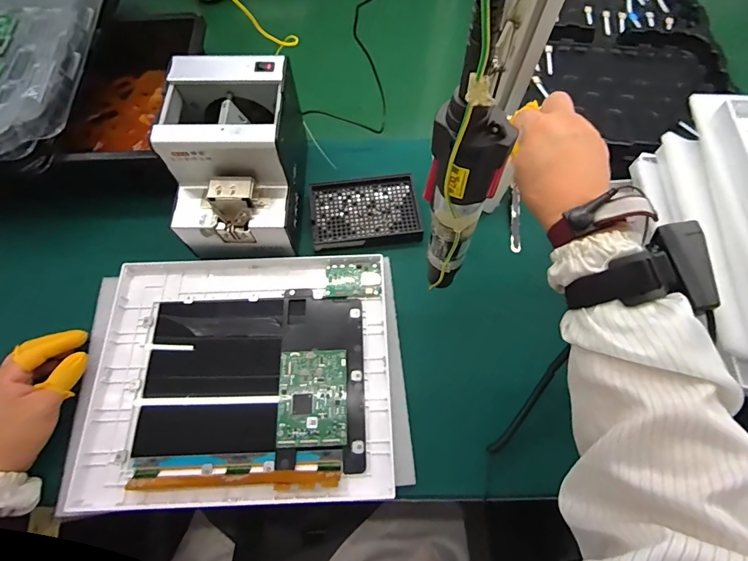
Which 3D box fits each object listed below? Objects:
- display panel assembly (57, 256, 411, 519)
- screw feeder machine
[{"bbox_3d":[-0.146,0.099,0.431,0.343,0.030,0.261,-3,66,-2],"label":"display panel assembly"},{"bbox_3d":[-0.159,-0.135,0.456,0.130,0.136,0.177,0,66,0],"label":"screw feeder machine"}]

